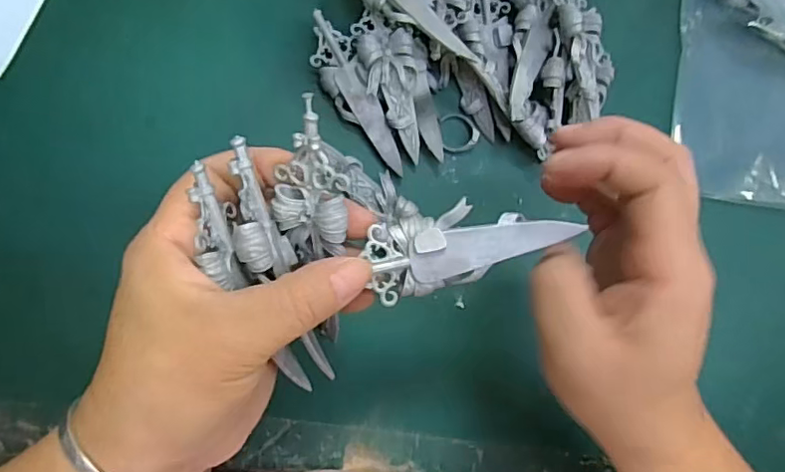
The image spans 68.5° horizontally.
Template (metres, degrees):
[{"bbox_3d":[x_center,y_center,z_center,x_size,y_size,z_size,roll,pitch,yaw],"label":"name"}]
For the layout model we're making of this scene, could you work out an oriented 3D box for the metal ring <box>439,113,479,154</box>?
[{"bbox_3d":[0.039,-0.060,0.333,0.022,0.006,0.023,1,86,-9],"label":"metal ring"}]

